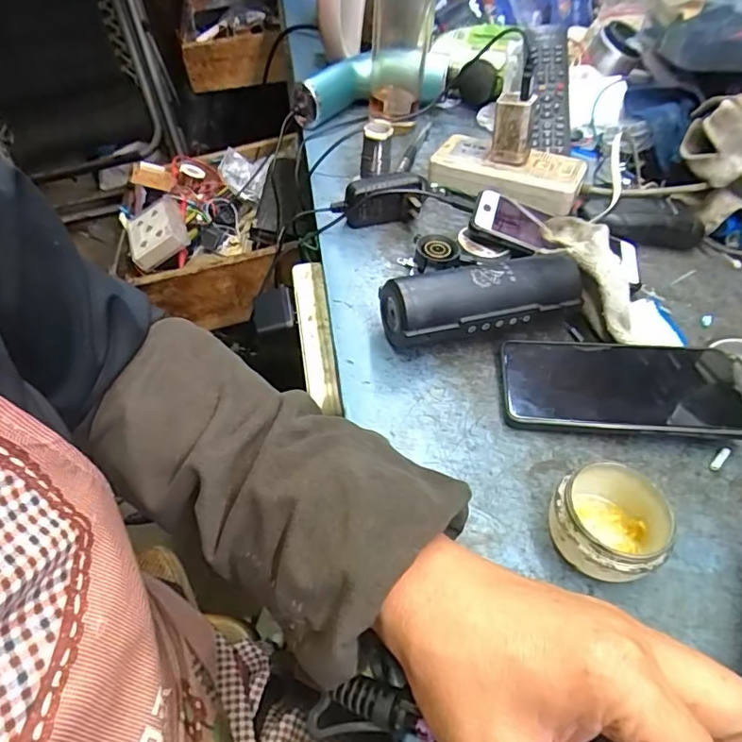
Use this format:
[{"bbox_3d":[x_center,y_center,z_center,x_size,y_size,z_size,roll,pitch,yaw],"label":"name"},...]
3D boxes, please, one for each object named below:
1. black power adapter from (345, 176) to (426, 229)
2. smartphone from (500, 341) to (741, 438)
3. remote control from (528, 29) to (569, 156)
[{"bbox_3d":[0.012,-0.159,0.511,0.072,0.043,0.028,-2,49,-8],"label":"black power adapter"},{"bbox_3d":[0.174,0.010,0.381,0.155,0.009,0.081,5,47,9],"label":"smartphone"},{"bbox_3d":[0.198,-0.310,0.593,0.046,0.027,0.137,0,86,-6],"label":"remote control"}]

